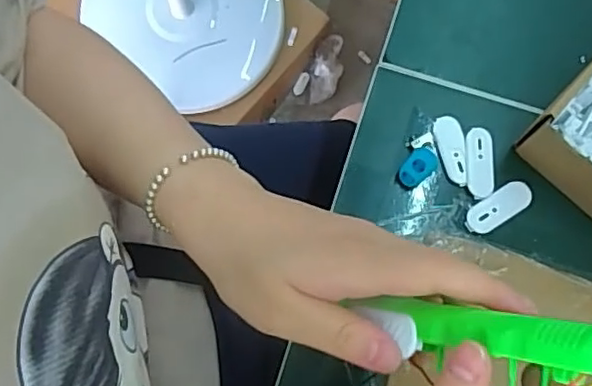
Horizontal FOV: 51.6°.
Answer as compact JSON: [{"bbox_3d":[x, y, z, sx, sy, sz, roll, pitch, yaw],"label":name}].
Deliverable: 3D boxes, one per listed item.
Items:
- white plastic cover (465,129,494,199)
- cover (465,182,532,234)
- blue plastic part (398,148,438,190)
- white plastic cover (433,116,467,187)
[{"bbox_3d":[0.128,-0.021,0.425,0.020,0.004,0.049,0,77,0],"label":"white plastic cover"},{"bbox_3d":[0.139,0.010,0.419,0.049,0.004,0.020,-32,79,-7],"label":"cover"},{"bbox_3d":[0.084,-0.017,0.419,0.028,0.005,0.019,-42,81,-8],"label":"blue plastic part"},{"bbox_3d":[0.109,-0.030,0.428,0.020,0.004,0.050,-7,77,-1],"label":"white plastic cover"}]

